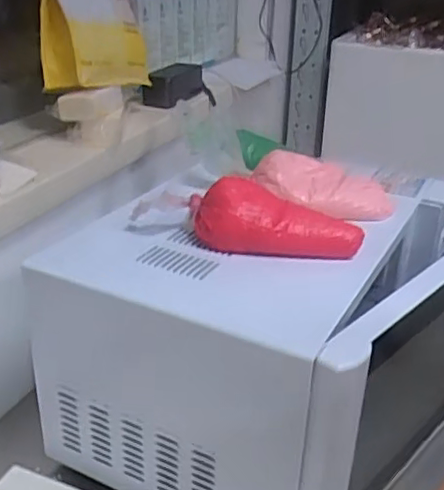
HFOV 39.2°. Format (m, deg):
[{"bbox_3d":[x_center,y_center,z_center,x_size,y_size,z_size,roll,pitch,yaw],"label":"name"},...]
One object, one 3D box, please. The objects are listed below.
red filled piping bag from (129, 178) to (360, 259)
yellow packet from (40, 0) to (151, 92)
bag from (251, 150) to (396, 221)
[{"bbox_3d":[0.023,-0.029,0.628,0.233,0.052,0.068,7,27,10],"label":"red filled piping bag"},{"bbox_3d":[-0.172,-0.299,0.860,0.070,0.168,0.189,-5,10,31],"label":"yellow packet"},{"bbox_3d":[0.114,-0.064,0.712,0.163,0.043,0.093,17,28,2],"label":"bag"}]

